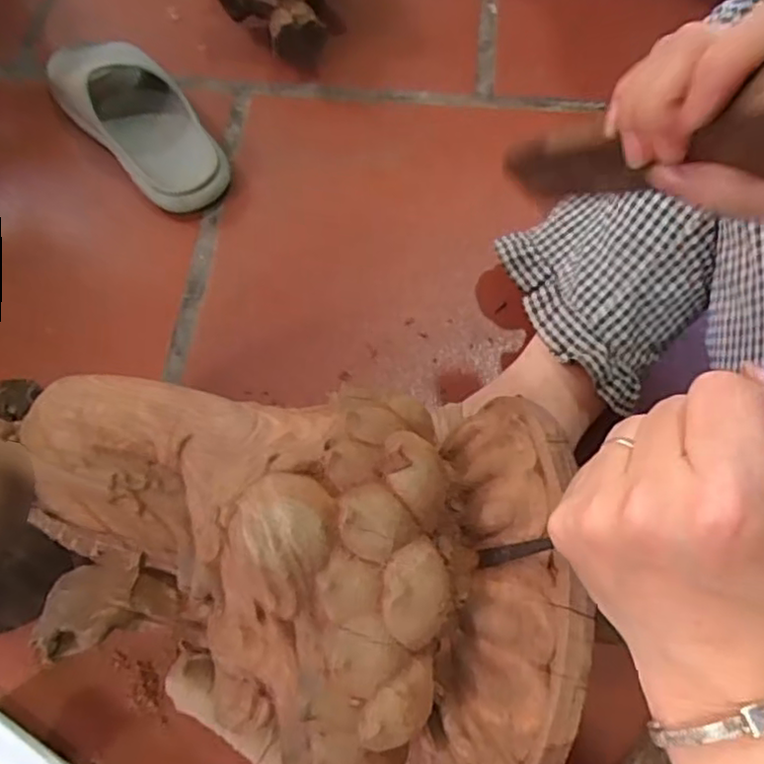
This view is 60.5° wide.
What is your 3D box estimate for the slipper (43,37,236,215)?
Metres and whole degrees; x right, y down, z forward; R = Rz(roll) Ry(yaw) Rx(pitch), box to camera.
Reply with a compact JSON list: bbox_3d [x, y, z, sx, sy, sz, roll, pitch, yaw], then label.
[{"bbox_3d":[-0.238,-0.263,0.634,0.094,0.060,0.235,-40,72,-15],"label":"slipper"}]

